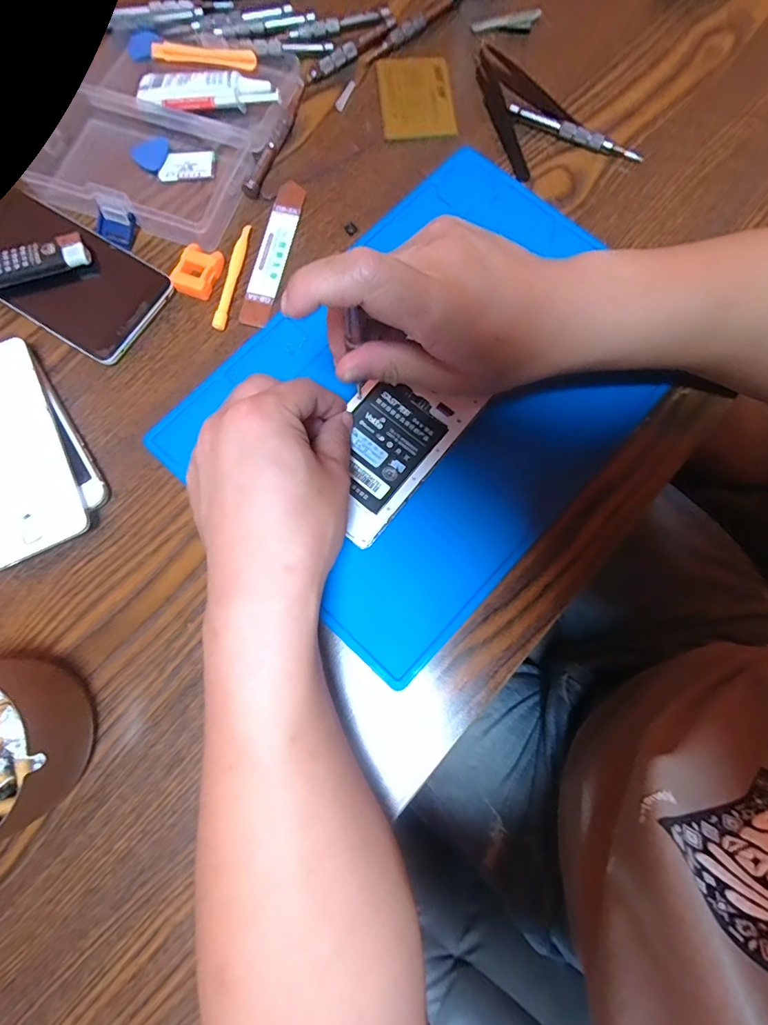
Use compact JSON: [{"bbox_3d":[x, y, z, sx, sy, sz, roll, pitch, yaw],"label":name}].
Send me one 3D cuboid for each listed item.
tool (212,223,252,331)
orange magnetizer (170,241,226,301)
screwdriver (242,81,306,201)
[{"bbox_3d":[-0.107,-0.167,0.320,0.009,0.006,0.083,10,78,2],"label":"tool"},{"bbox_3d":[-0.129,-0.168,0.317,0.026,0.011,0.035,25,79,5],"label":"orange magnetizer"},{"bbox_3d":[-0.080,-0.284,0.340,0.012,0.010,0.111,17,79,4],"label":"screwdriver"}]

